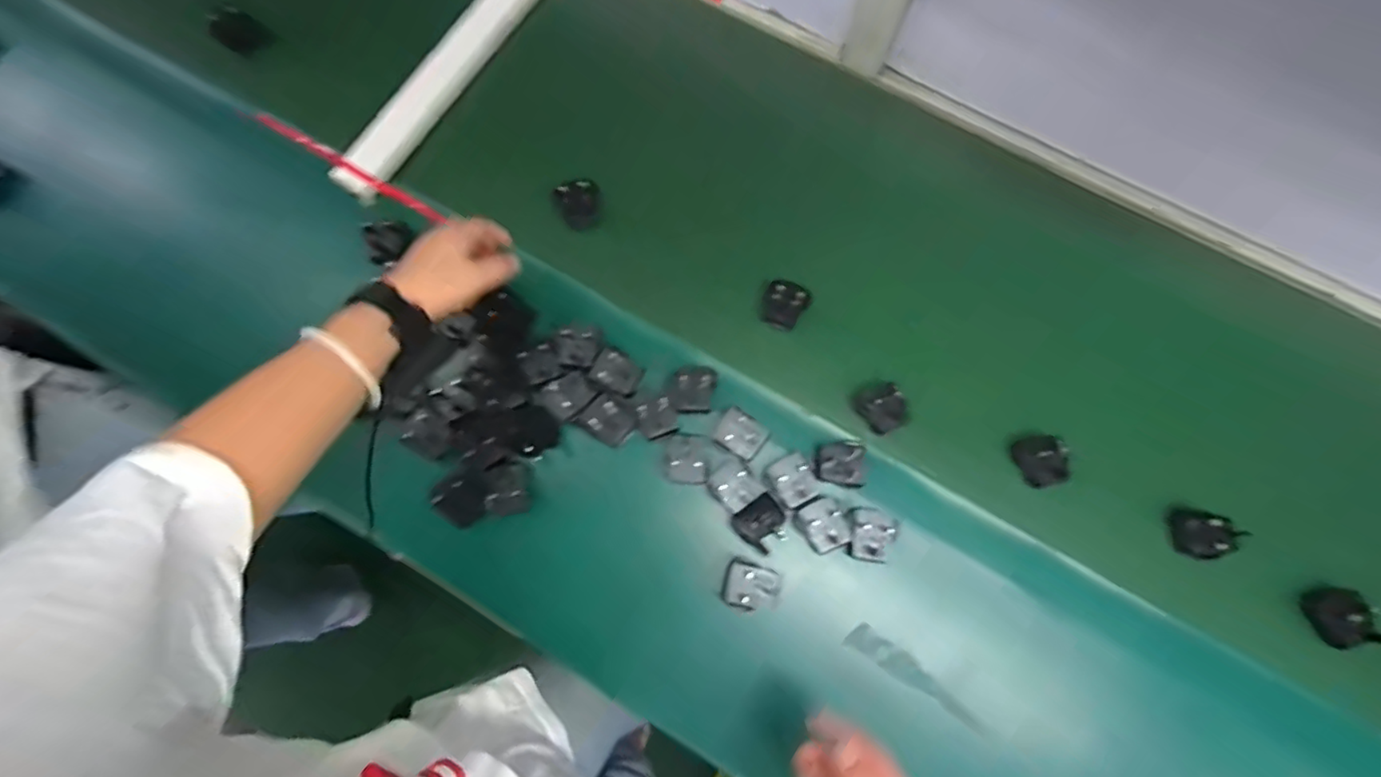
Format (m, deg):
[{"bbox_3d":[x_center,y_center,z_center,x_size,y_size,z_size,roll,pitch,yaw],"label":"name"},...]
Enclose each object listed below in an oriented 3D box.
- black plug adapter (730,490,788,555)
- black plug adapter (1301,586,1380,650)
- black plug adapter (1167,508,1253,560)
[{"bbox_3d":[0.071,0.131,0.586,0.051,0.038,0.044,-44,80,-9],"label":"black plug adapter"},{"bbox_3d":[0.617,0.216,0.559,0.035,0.045,0.052,-33,79,-7],"label":"black plug adapter"},{"bbox_3d":[0.499,0.140,0.574,0.057,0.038,0.047,1,77,1],"label":"black plug adapter"}]

